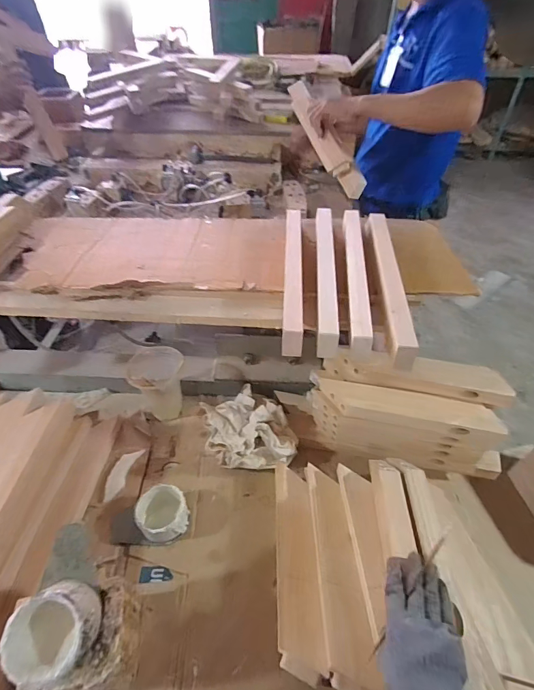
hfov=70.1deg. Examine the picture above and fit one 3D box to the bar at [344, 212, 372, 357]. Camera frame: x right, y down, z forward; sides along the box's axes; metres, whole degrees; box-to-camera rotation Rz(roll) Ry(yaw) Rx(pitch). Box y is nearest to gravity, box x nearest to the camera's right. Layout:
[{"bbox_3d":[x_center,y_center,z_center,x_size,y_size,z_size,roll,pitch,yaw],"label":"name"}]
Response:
[{"bbox_3d":[0.162,-0.139,0.700,0.029,0.036,0.410,5,46,4],"label":"bar"}]

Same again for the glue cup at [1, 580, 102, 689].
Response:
[{"bbox_3d":[-0.240,0.327,0.431,0.095,0.071,0.084,-24,51,-22],"label":"glue cup"}]

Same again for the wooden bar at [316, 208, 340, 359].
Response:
[{"bbox_3d":[0.107,-0.141,0.701,0.030,0.041,0.404,3,46,3],"label":"wooden bar"}]

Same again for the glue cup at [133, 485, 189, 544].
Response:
[{"bbox_3d":[-0.182,0.292,0.663,0.082,0.051,0.080,0,46,0],"label":"glue cup"}]

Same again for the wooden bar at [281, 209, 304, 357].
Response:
[{"bbox_3d":[0.048,-0.137,0.698,0.031,0.037,0.386,2,46,2],"label":"wooden bar"}]

